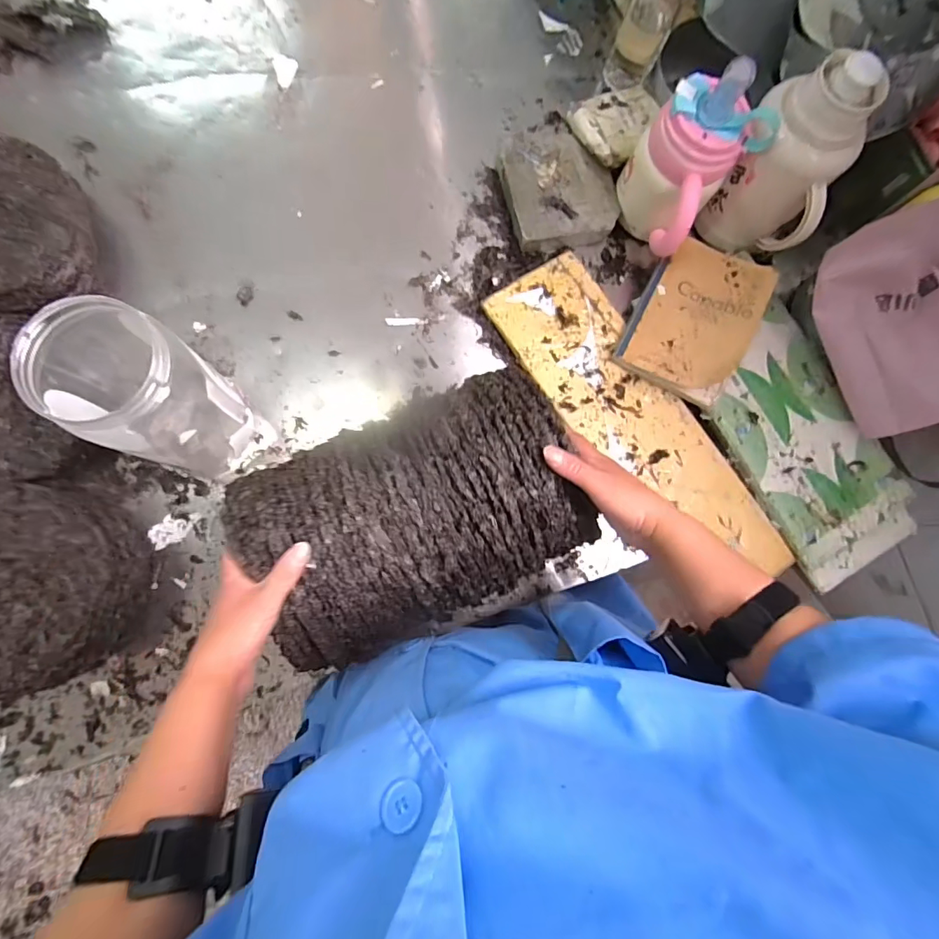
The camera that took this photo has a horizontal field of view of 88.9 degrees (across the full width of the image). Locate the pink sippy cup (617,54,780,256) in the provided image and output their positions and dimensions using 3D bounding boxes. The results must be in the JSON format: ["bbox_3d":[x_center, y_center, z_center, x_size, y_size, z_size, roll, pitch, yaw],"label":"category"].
[{"bbox_3d":[0.258,-0.367,0.576,0.120,0.184,0.119,37,81,2],"label":"pink sippy cup"}]

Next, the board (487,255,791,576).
[{"bbox_3d":[0.220,-0.059,0.623,0.145,0.011,0.491,-36,85,-8],"label":"board"}]

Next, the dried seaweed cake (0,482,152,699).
[{"bbox_3d":[-0.464,0.120,0.506,0.208,0.092,0.204,12,81,-2],"label":"dried seaweed cake"}]

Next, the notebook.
[{"bbox_3d":[0.297,-0.202,0.625,0.144,0.042,0.210,28,81,1],"label":"notebook"}]

